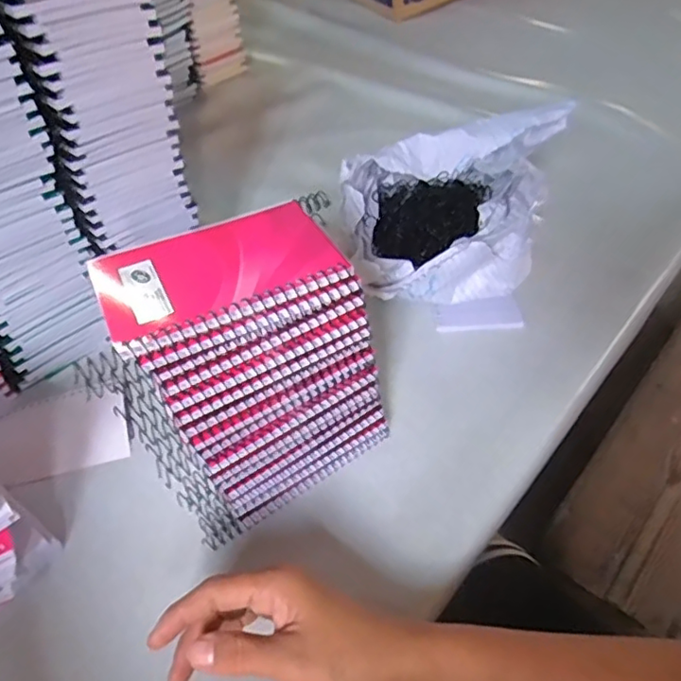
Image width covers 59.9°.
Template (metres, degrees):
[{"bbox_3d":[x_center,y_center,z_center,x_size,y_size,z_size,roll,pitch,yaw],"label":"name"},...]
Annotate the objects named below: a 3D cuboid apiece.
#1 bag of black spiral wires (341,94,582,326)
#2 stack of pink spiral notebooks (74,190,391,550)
[{"bbox_3d":[0.112,-0.110,0.552,0.211,0.126,0.163,-5,48,-3],"label":"bag of black spiral wires"},{"bbox_3d":[-0.064,0.022,0.390,0.160,0.177,0.103,-28,53,-22],"label":"stack of pink spiral notebooks"}]

